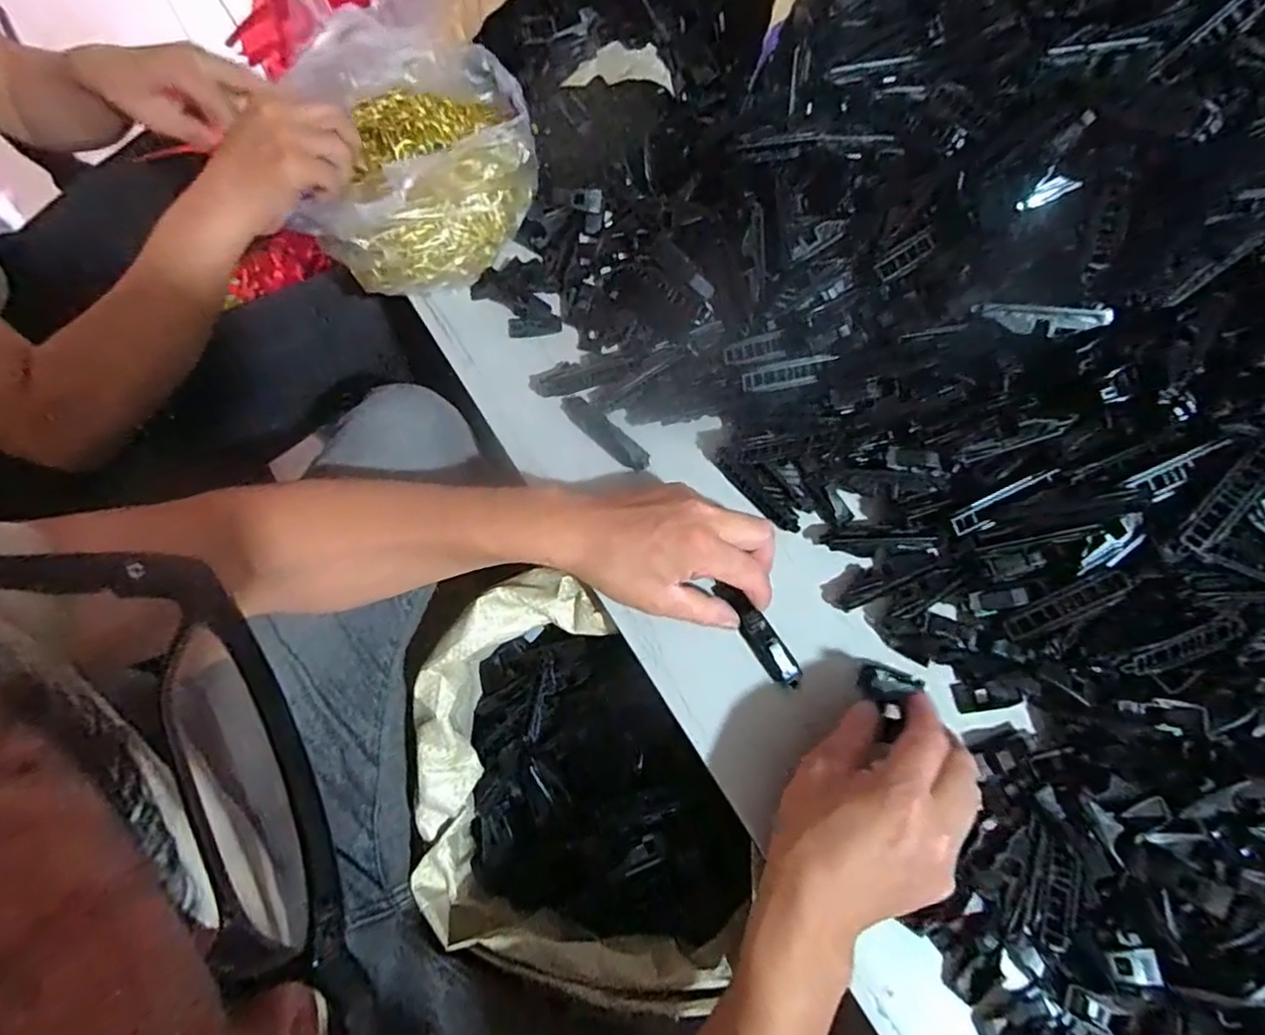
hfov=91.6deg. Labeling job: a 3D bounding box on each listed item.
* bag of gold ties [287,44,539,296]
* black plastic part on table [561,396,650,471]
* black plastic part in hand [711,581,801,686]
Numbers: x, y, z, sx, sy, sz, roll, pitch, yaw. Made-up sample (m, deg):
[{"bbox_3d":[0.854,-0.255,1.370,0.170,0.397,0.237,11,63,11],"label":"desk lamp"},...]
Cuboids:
[{"bbox_3d":[-0.170,-0.278,0.492,0.185,0.091,0.167,-10,71,-3],"label":"bag of gold ties"},{"bbox_3d":[-0.021,-0.066,0.478,0.083,0.006,0.019,40,76,13],"label":"black plastic part on table"},{"bbox_3d":[0.086,0.079,0.419,0.022,0.010,0.081,-34,82,-11],"label":"black plastic part in hand"}]

